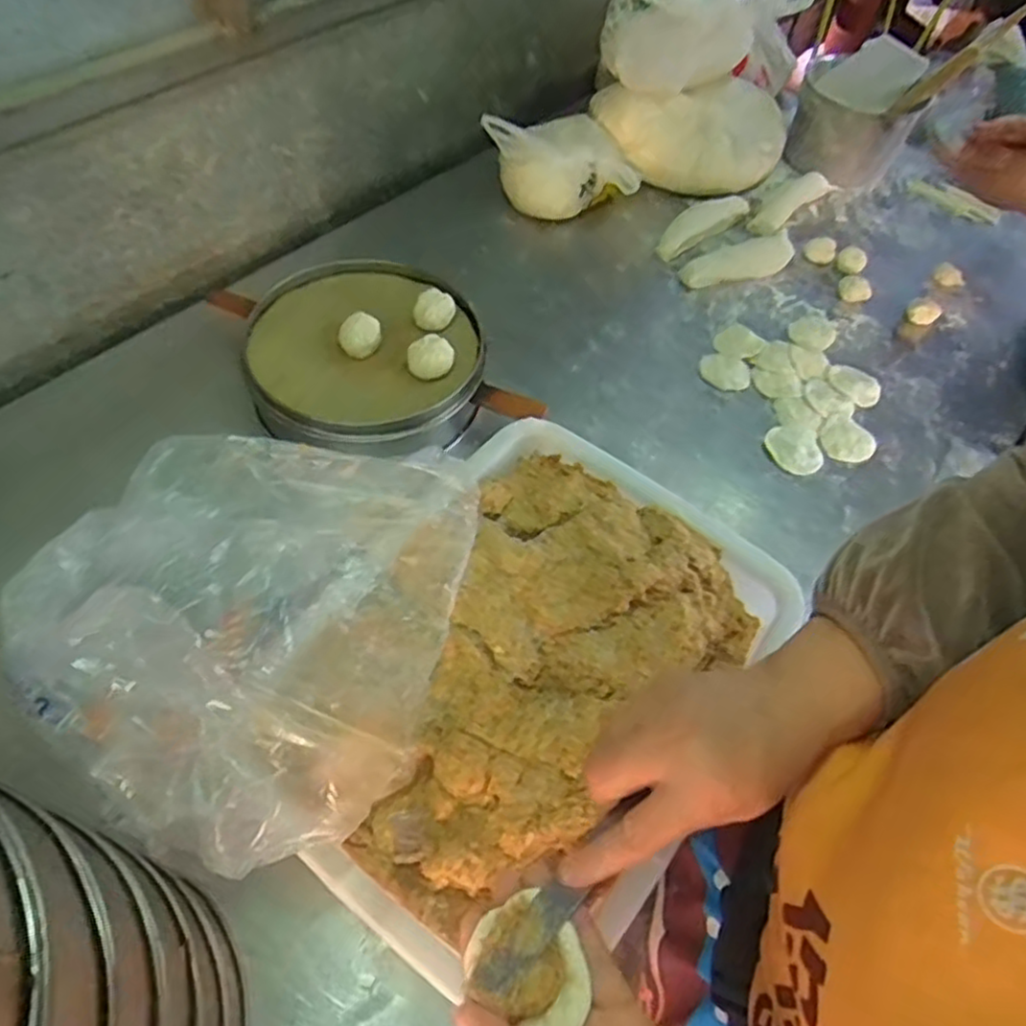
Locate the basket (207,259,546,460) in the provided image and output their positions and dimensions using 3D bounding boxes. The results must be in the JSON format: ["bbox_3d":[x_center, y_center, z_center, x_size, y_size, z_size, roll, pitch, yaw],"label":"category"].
[{"bbox_3d":[-0.145,-0.164,0.736,0.306,0.079,0.236,-13,59,-12],"label":"basket"}]

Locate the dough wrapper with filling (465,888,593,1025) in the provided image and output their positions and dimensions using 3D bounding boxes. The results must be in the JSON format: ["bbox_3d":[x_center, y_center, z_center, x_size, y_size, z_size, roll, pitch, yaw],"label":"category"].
[{"bbox_3d":[0.007,0.207,0.321,0.048,0.015,0.055,-34,65,-23],"label":"dough wrapper with filling"}]

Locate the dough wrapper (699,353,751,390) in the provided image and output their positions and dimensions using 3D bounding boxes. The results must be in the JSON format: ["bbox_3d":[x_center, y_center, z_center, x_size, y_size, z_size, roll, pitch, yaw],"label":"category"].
[{"bbox_3d":[0.247,-0.164,0.818,0.058,0.013,0.042,16,57,7],"label":"dough wrapper"}]

